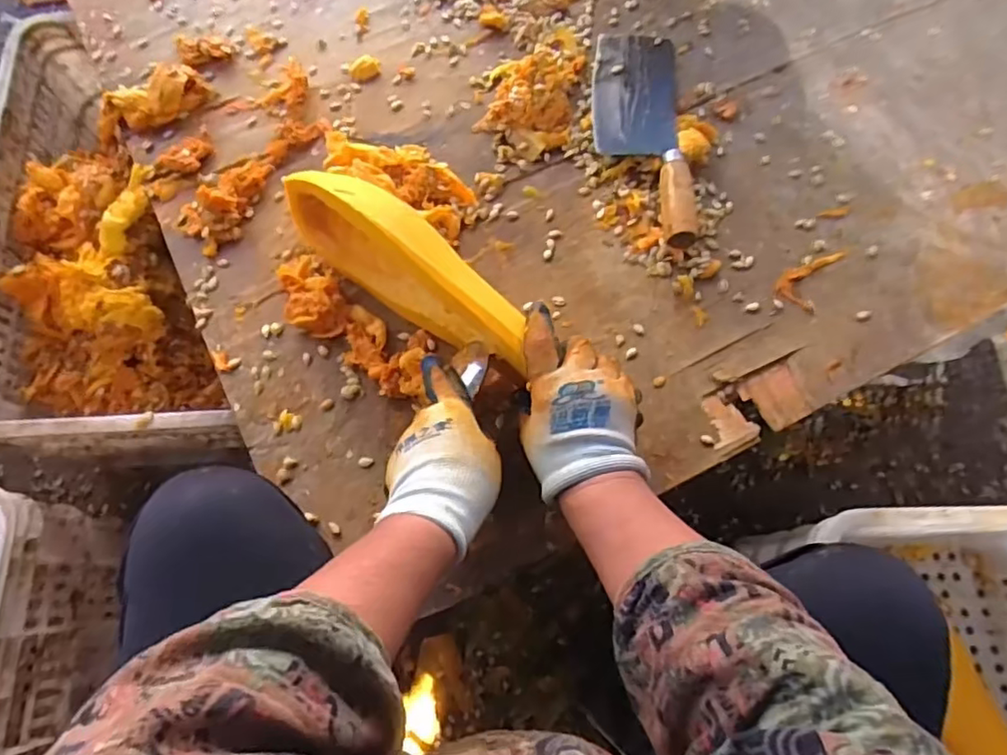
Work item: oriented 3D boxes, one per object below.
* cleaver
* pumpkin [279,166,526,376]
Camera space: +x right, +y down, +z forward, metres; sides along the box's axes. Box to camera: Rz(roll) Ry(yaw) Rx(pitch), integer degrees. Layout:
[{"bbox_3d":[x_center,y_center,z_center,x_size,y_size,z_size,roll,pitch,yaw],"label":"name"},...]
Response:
[{"bbox_3d":[0.137,-0.250,0.624,0.090,0.039,0.266,0,74,1],"label":"cleaver"},{"bbox_3d":[-0.079,-0.096,0.532,0.245,0.116,0.054,34,76,10],"label":"pumpkin"}]

